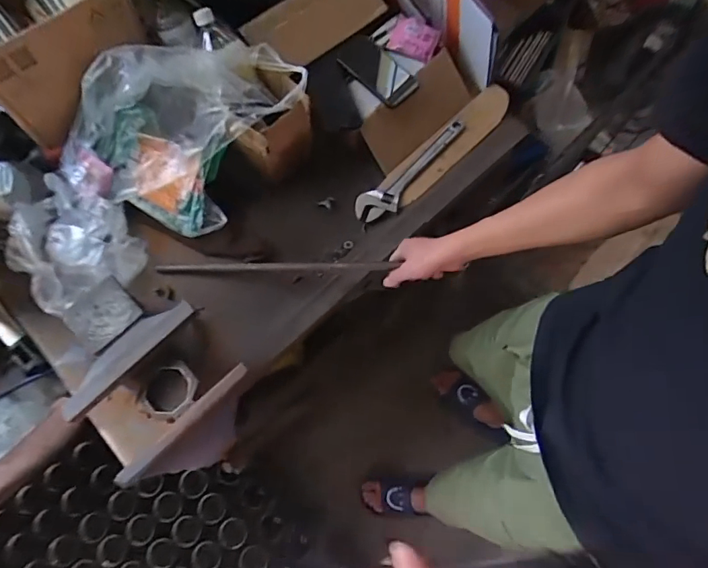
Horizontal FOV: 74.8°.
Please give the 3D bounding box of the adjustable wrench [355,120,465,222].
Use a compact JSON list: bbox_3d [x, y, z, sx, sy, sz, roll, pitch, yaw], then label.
[{"bbox_3d":[0.122,-0.222,0.910,0.296,0.024,0.056,-41,76,-13],"label":"adjustable wrench"}]

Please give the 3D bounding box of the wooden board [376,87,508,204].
[{"bbox_3d":[0.200,-0.284,0.941,0.343,0.017,0.080,-42,87,-12],"label":"wooden board"}]

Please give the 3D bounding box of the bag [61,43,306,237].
[{"bbox_3d":[-0.290,-0.263,0.791,0.255,0.225,0.392,43,76,13],"label":"bag"}]

